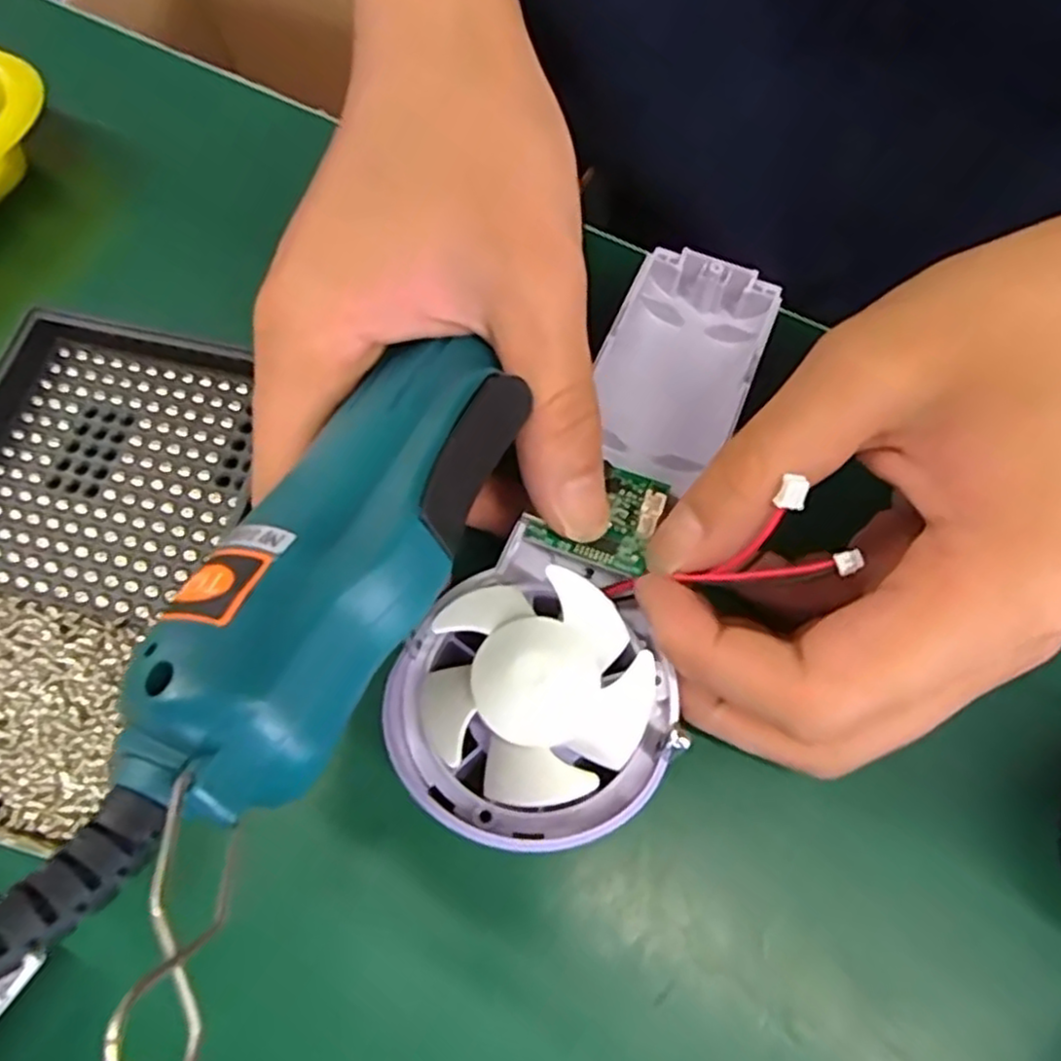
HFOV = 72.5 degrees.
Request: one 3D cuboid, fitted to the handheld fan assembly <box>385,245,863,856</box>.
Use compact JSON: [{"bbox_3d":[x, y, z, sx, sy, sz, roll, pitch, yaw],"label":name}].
[{"bbox_3d":[0.029,-0.008,0.183,0.065,0.038,0.171,22,56,10],"label":"handheld fan assembly"}]

